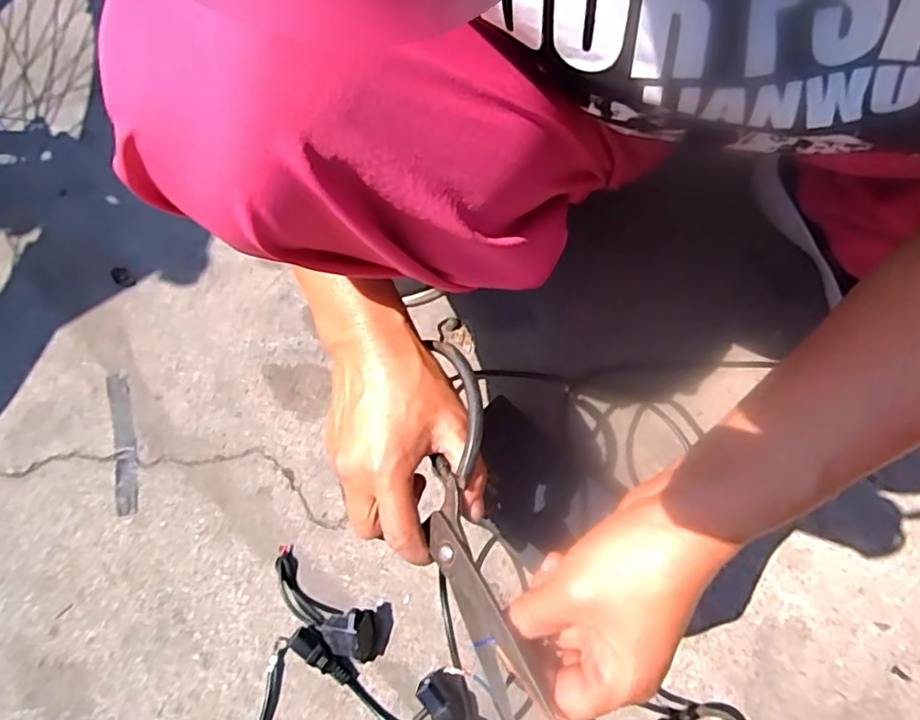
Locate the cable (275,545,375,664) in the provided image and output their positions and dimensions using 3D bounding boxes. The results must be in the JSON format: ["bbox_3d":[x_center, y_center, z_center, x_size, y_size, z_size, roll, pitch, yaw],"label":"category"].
[{"bbox_3d":[-0.112,0.194,0.471,0.110,0.035,0.039,31,74,12],"label":"cable"}]

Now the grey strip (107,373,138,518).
[{"bbox_3d":[-0.301,0.073,0.533,0.019,0.004,0.128,-15,71,-4],"label":"grey strip"}]

